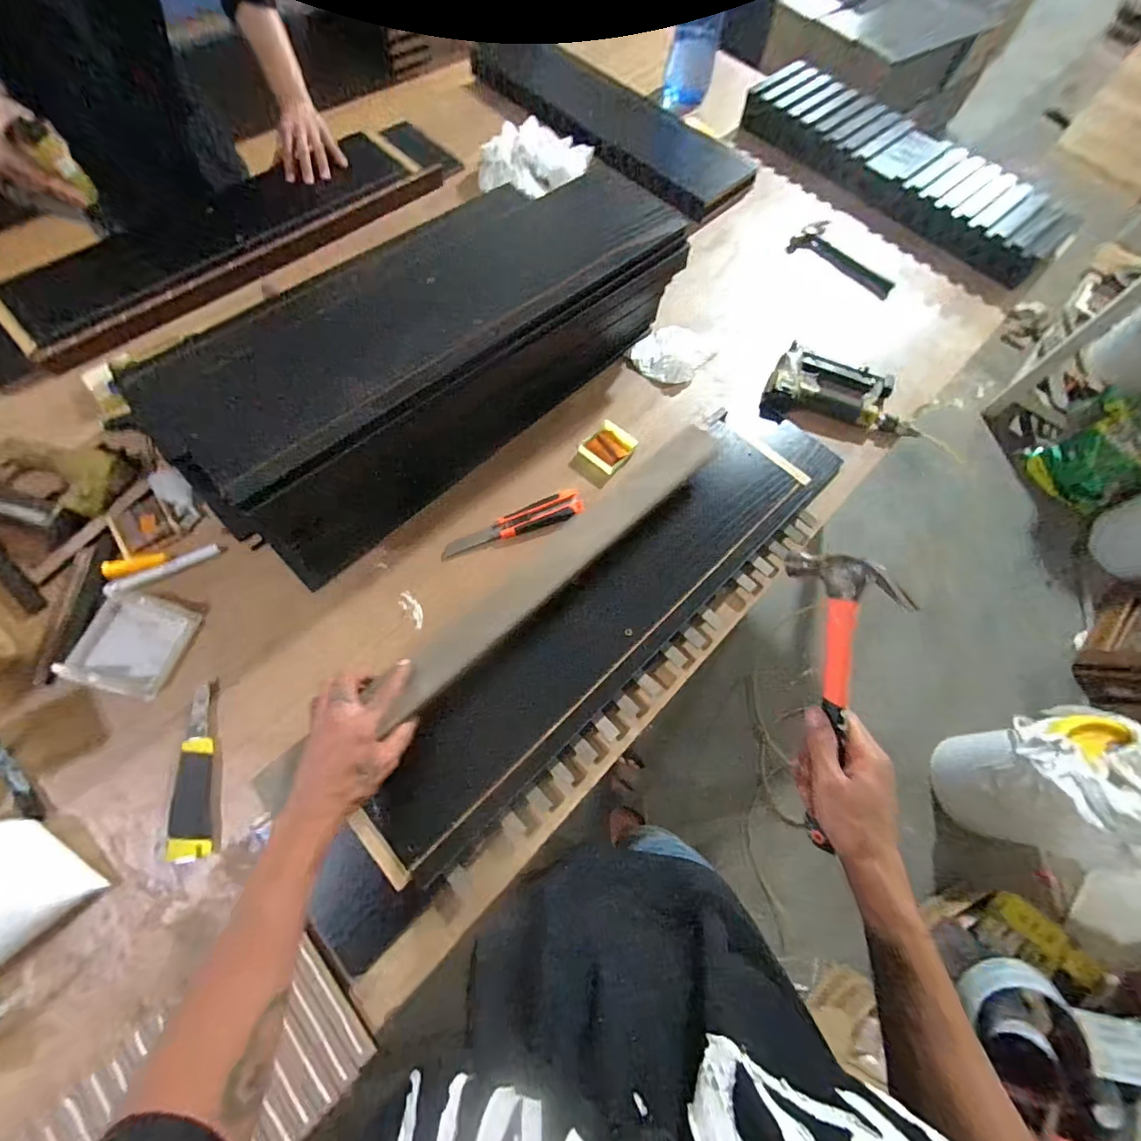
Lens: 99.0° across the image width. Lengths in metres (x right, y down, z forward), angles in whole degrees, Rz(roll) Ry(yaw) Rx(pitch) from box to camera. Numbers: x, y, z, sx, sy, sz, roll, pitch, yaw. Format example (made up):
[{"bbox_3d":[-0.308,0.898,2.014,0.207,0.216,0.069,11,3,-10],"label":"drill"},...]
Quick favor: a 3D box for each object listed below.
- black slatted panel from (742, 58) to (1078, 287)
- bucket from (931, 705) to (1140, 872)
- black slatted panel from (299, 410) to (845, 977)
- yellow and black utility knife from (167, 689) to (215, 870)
[{"bbox_3d":[0.660,-0.820,0.986,0.212,0.078,0.674,-38,74,-17],"label":"black slatted panel"},{"bbox_3d":[1.237,0.562,1.242,0.331,0.416,0.352,-12,68,-8],"label":"bucket"},{"bbox_3d":[0.074,0.073,0.604,0.184,0.065,0.872,42,71,13],"label":"black slatted panel"},{"bbox_3d":[-0.414,0.219,0.540,0.041,0.020,0.182,-6,68,-6],"label":"yellow and black utility knife"}]

